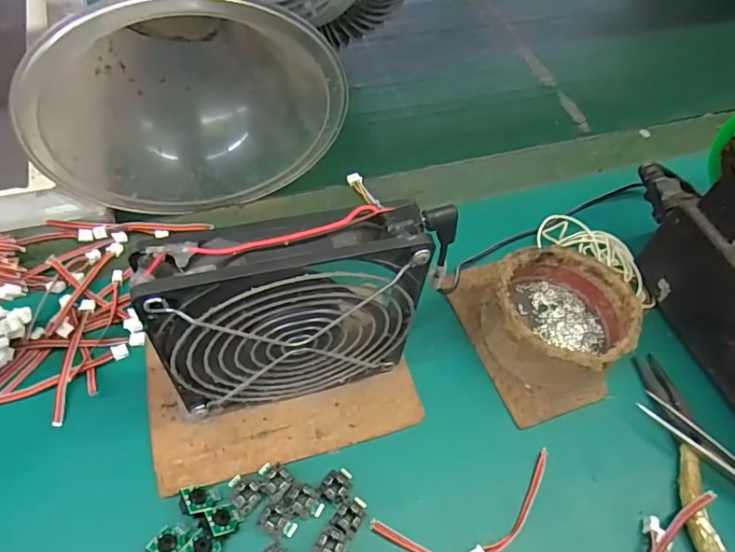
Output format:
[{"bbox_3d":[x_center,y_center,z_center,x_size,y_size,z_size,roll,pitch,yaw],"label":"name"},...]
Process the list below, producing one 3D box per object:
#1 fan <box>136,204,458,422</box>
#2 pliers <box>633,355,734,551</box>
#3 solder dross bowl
[{"bbox_3d":[-0.032,0.023,0.252,0.123,0.126,0.026,-10,56,-12],"label":"fan"},{"bbox_3d":[0.188,0.103,0.288,0.057,0.011,0.131,-6,56,-10],"label":"pliers"},{"bbox_3d":[0.115,0.024,0.318,0.079,0.040,0.081,2,55,-3],"label":"solder dross bowl"}]

